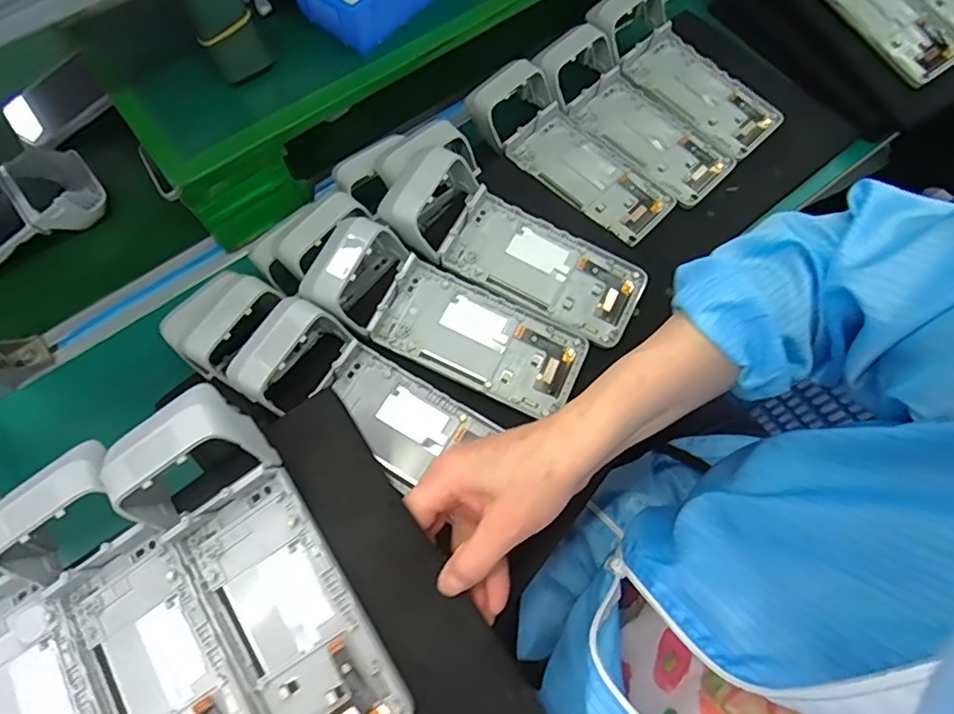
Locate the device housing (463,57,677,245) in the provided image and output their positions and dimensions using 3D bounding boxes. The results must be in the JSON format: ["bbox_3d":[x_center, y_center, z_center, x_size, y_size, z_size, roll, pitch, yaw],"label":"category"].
[{"bbox_3d":[0.096,-0.210,0.566,0.221,0.052,0.087,38,71,13],"label":"device housing"}]

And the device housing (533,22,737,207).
[{"bbox_3d":[0.165,-0.254,0.583,0.218,0.056,0.084,40,72,14],"label":"device housing"}]

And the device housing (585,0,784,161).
[{"bbox_3d":[0.221,-0.307,0.607,0.223,0.049,0.085,43,72,1],"label":"device housing"}]

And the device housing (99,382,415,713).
[{"bbox_3d":[-0.127,0.130,0.333,0.082,0.049,0.224,-32,87,-14],"label":"device housing"}]

